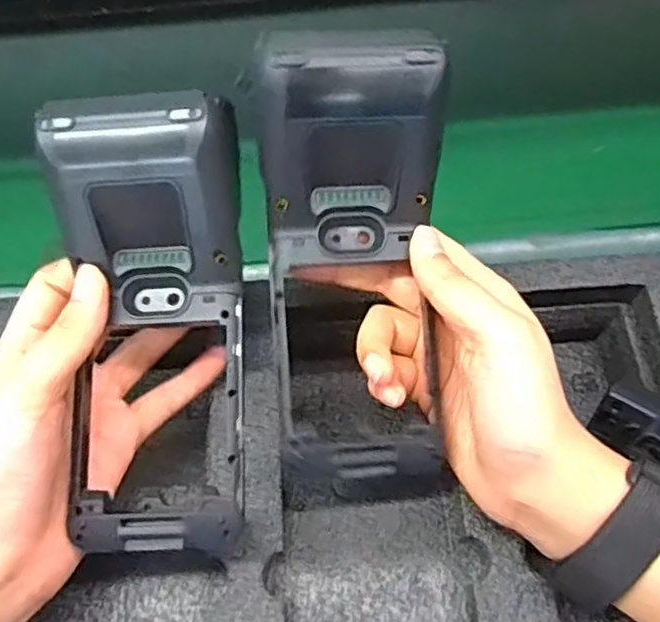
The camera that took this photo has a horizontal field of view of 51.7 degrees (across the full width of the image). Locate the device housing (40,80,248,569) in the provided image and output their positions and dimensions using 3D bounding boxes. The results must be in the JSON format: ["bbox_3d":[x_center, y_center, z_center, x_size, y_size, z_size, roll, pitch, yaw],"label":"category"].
[{"bbox_3d":[-0.068,0.006,0.280,0.072,0.037,0.177,-6,94,-2],"label":"device housing"}]

